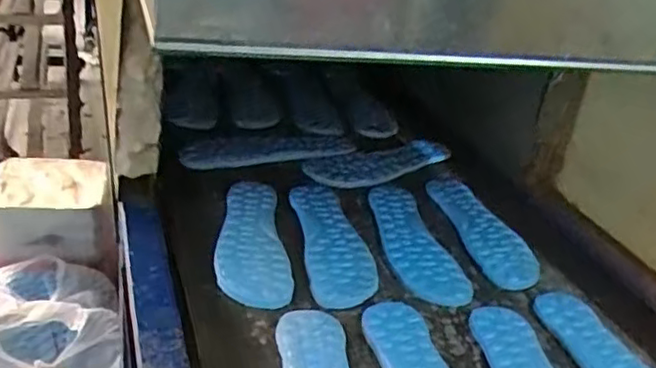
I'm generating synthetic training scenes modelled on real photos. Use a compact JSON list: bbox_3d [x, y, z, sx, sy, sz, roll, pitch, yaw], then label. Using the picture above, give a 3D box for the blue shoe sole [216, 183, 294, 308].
[{"bbox_3d":[-0.090,0.057,0.740,0.076,0.009,0.233,2,28,-12],"label":"blue shoe sole"}]

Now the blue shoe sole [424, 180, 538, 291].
[{"bbox_3d":[0.196,0.049,0.847,0.072,0.008,0.256,0,29,-15],"label":"blue shoe sole"}]

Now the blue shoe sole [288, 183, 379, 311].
[{"bbox_3d":[0.005,0.061,0.757,0.077,0.007,0.245,1,29,-13],"label":"blue shoe sole"}]

